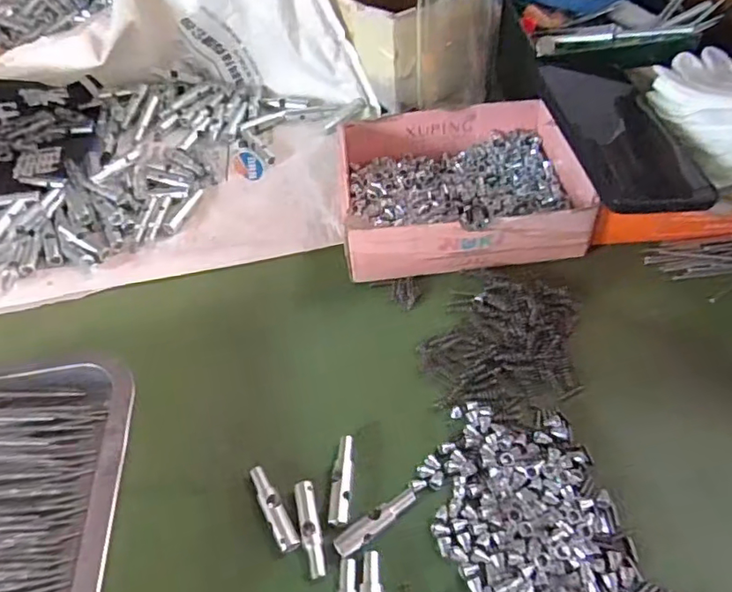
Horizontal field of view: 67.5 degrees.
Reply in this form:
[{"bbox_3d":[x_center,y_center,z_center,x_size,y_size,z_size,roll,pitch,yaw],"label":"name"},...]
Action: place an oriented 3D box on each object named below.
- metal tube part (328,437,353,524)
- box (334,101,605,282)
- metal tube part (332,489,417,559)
[{"bbox_3d":[-0.014,0.108,0.321,0.011,0.011,0.050,-1,53,5],"label":"metal tube part"},{"bbox_3d":[0.070,-0.085,0.430,0.176,0.063,0.147,-7,54,2],"label":"box"},{"bbox_3d":[0.006,0.125,0.302,0.050,0.007,0.011,-31,57,-17],"label":"metal tube part"}]

